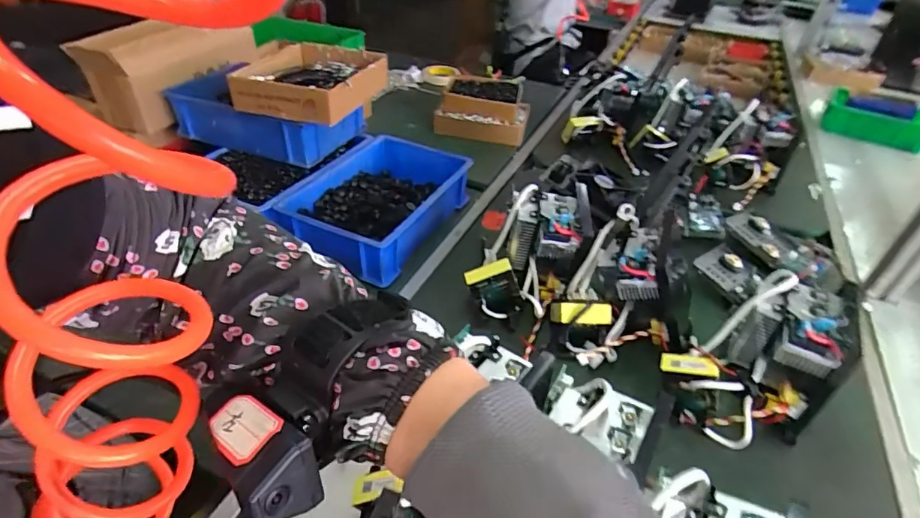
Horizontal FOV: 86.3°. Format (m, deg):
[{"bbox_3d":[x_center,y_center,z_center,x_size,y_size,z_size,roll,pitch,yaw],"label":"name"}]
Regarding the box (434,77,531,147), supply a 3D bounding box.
[{"bbox_3d":[0.062,-0.367,1.188,0.219,0.099,0.184,12,36,9],"label":"box"}]

